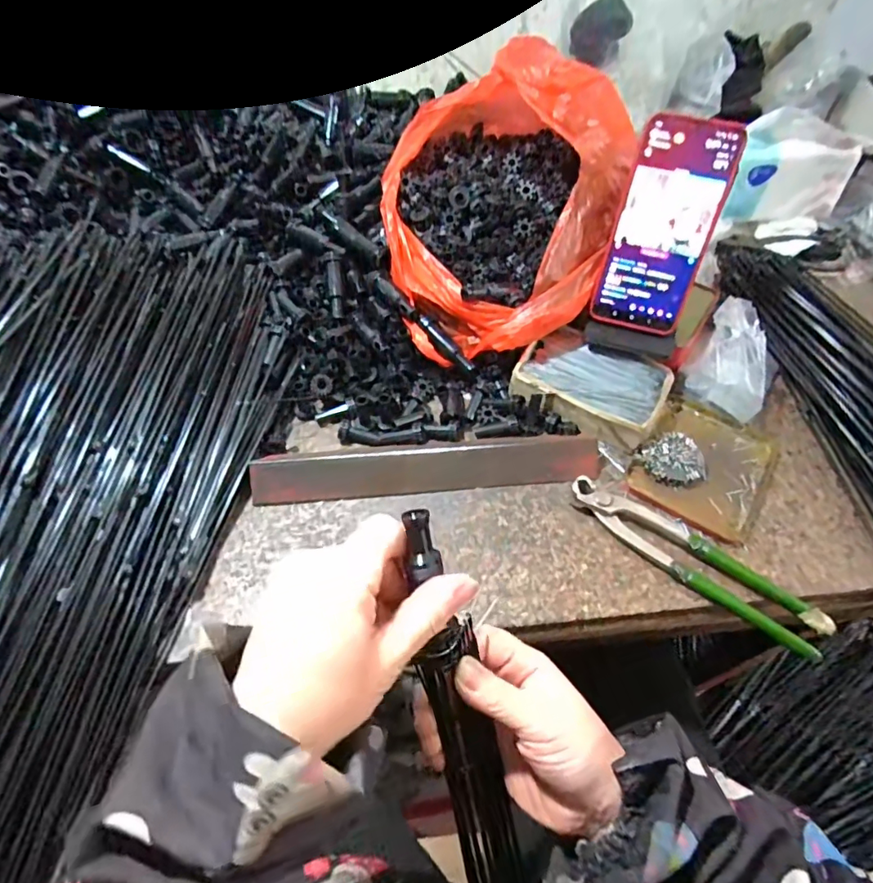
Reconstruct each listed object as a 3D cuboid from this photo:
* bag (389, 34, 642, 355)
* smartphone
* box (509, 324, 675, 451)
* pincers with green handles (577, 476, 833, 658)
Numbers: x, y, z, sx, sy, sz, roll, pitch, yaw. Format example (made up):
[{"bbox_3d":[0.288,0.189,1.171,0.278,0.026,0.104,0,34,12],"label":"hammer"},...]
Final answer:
[{"bbox_3d":[0.056,-0.239,0.485,0.208,0.136,0.269,-10,56,-9],"label":"bag"},{"bbox_3d":[0.188,-0.176,0.436,0.076,0.160,0.009,16,24,9],"label":"smartphone"},{"bbox_3d":[0.141,-0.051,0.479,0.130,0.035,0.086,25,58,15],"label":"box"},{"bbox_3d":[0.196,0.087,0.402,0.197,0.017,0.045,36,61,21],"label":"pincers with green handles"}]

